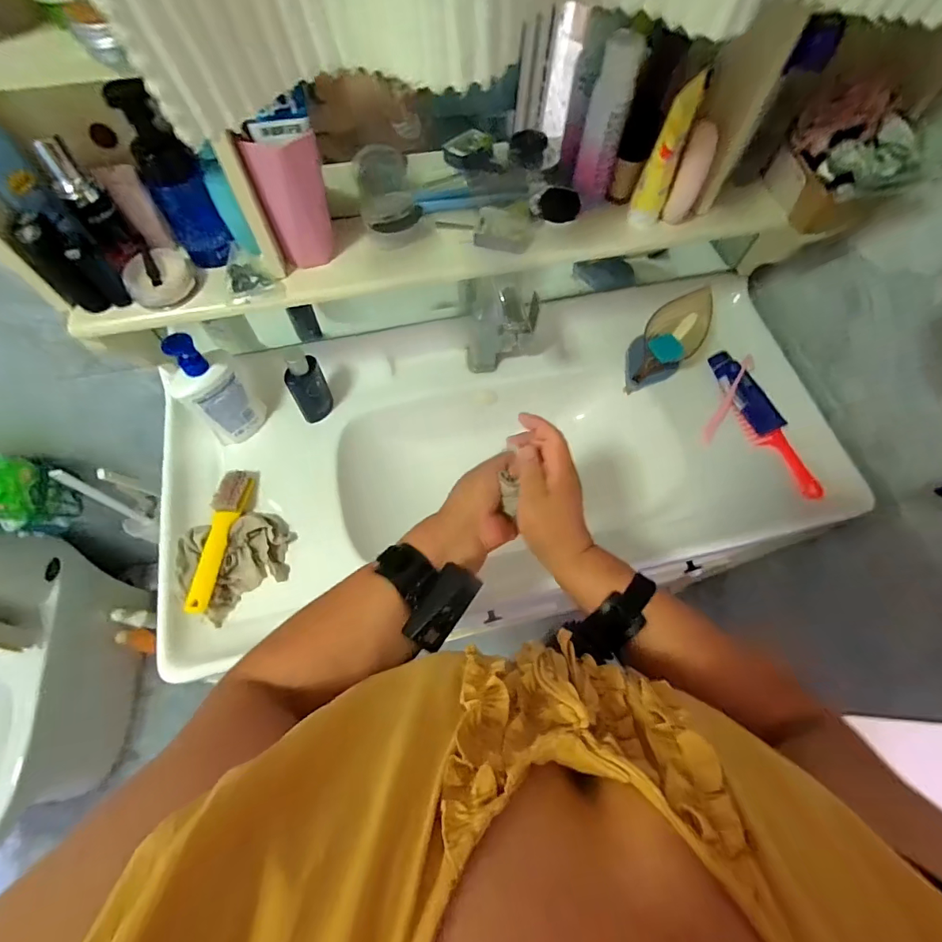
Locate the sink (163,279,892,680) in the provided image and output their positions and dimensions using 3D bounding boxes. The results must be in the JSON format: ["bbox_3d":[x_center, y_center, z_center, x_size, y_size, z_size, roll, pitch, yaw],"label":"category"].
[{"bbox_3d":[0.059,-0.028,0.747,1.009,0.190,0.457,-12,66,-8],"label":"sink"}]

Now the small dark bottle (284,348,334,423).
[{"bbox_3d":[-0.245,-0.126,0.684,0.053,0.149,0.040,-23,68,-13],"label":"small dark bottle"}]

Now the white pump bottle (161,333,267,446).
[{"bbox_3d":[-0.358,-0.110,0.642,0.048,0.195,0.090,37,68,14],"label":"white pump bottle"}]

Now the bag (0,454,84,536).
[{"bbox_3d":[-0.800,0.039,0.798,0.094,0.212,0.146,24,66,9],"label":"bag"}]

